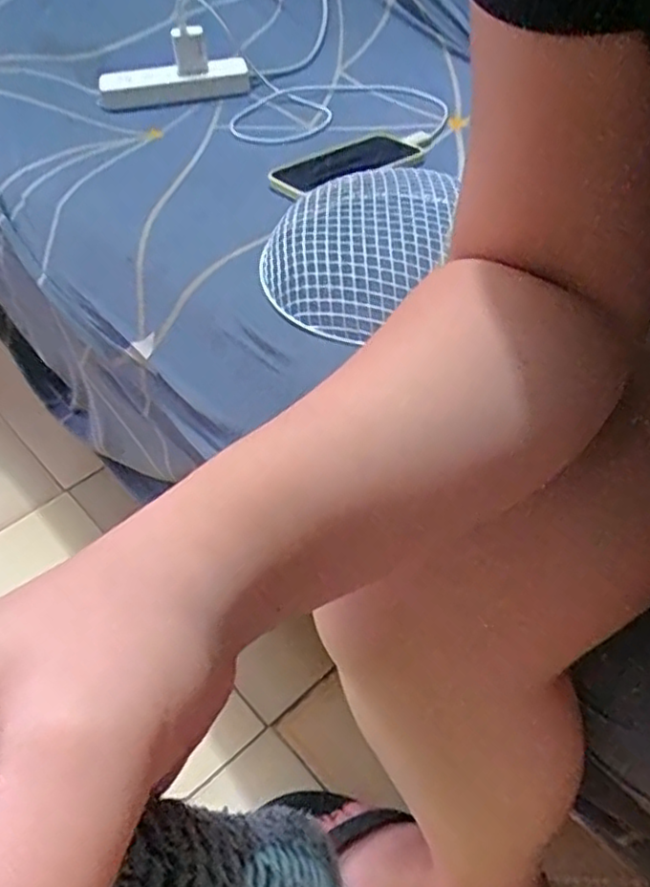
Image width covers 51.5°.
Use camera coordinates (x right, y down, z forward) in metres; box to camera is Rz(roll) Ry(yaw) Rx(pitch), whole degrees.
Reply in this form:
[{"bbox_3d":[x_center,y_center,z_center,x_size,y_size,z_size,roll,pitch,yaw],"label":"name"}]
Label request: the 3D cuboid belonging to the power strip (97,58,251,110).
[{"bbox_3d":[-0.195,-0.471,0.878,0.193,0.031,0.060,-14,45,-9],"label":"power strip"}]

